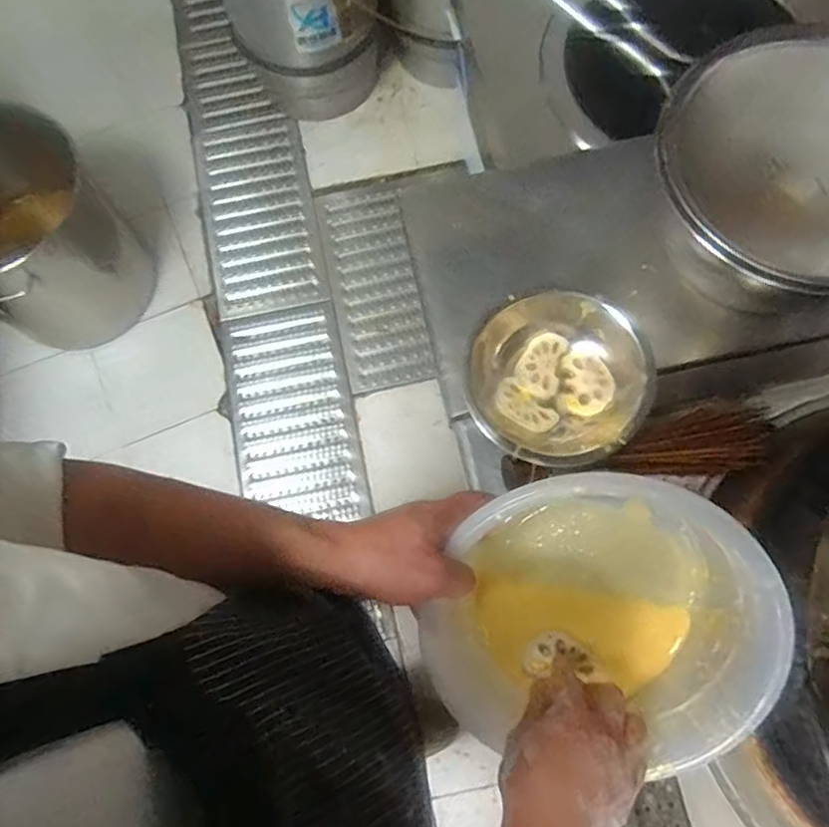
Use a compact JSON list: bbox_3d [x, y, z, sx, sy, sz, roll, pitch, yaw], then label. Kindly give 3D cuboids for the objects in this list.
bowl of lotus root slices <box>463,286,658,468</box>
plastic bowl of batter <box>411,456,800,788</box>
[{"bbox_3d":[0.153,-0.034,0.660,0.175,0.084,0.181,0,75,2],"label":"bowl of lotus root slices"},{"bbox_3d":[0.146,0.167,0.499,0.256,0.113,0.271,12,109,6],"label":"plastic bowl of batter"}]

